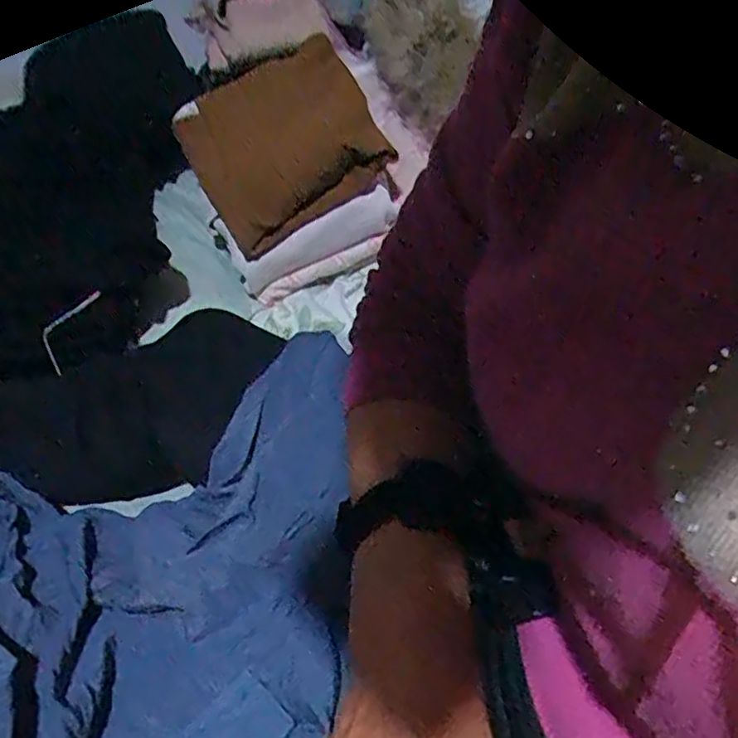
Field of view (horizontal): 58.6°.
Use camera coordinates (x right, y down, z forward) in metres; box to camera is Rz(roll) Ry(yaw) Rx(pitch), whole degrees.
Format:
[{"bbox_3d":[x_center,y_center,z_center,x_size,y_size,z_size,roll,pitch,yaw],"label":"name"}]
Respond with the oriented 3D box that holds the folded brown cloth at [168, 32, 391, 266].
[{"bbox_3d":[-0.086,-0.234,0.651,0.191,0.047,0.205,-28,64,2],"label":"folded brown cloth"}]

